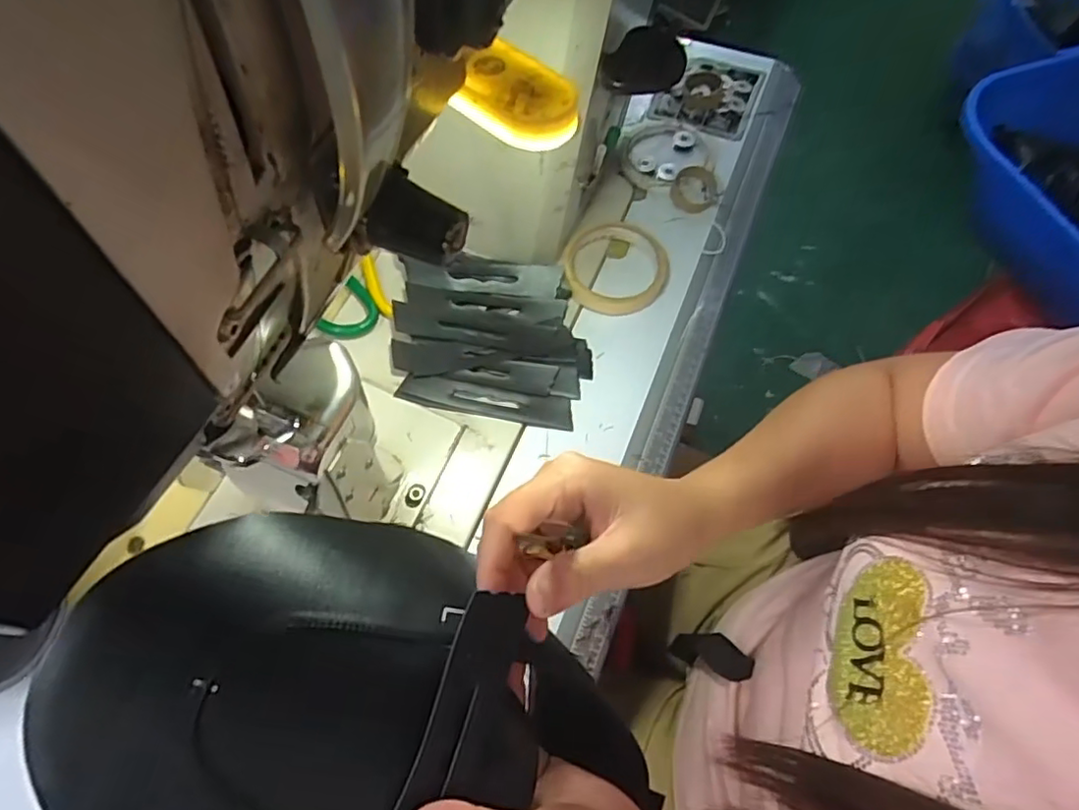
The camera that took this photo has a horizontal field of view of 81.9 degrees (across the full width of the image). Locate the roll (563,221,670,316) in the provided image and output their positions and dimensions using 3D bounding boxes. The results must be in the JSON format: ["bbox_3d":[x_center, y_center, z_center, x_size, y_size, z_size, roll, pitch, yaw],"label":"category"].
[{"bbox_3d":[0.066,-0.120,0.530,0.090,0.016,0.090,0,62,0],"label":"roll"}]

